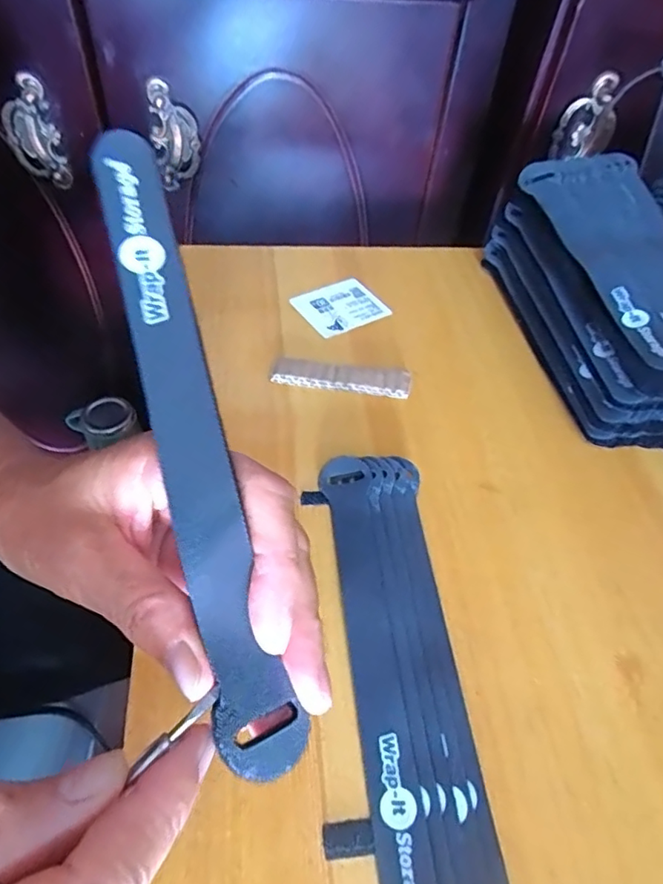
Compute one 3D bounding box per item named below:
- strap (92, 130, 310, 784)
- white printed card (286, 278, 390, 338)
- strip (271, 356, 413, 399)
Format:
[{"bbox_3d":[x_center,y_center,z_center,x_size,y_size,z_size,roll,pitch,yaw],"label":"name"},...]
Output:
[{"bbox_3d":[-0.043,-0.005,0.165,0.021,0.009,0.194,-12,78,-16],"label":"strap"},{"bbox_3d":[0.007,-0.098,0.399,0.058,0.004,0.047,-26,58,-25],"label":"white printed card"},{"bbox_3d":[0.007,-0.040,0.347,0.085,0.010,0.020,6,50,-1],"label":"strip"}]

